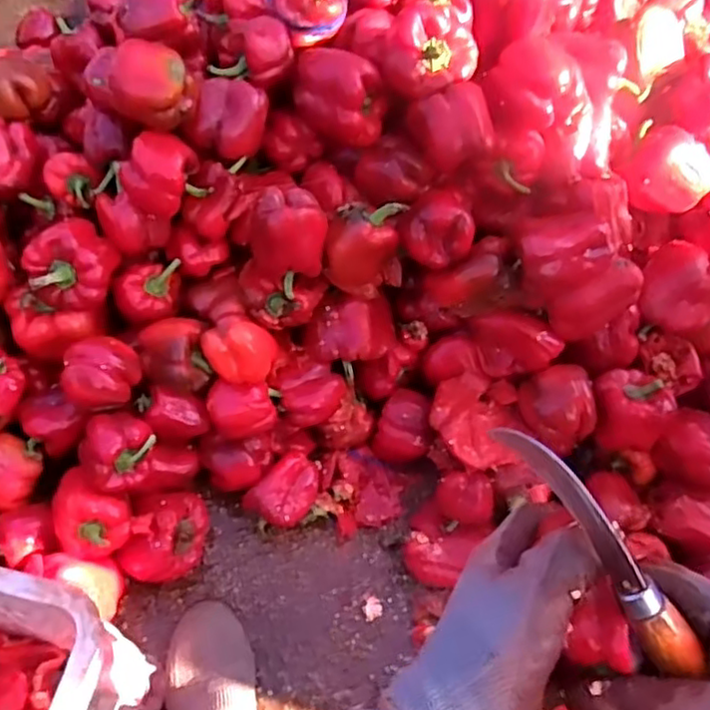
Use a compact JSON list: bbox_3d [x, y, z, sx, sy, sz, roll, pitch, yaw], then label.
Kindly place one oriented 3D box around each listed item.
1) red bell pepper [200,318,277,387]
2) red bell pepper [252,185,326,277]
[{"bbox_3d":[-0.123,-0.009,0.731,0.079,0.059,0.062,-7,58,-9],"label":"red bell pepper"},{"bbox_3d":[-0.069,-0.132,0.711,0.080,0.076,0.068,4,57,-2],"label":"red bell pepper"}]

